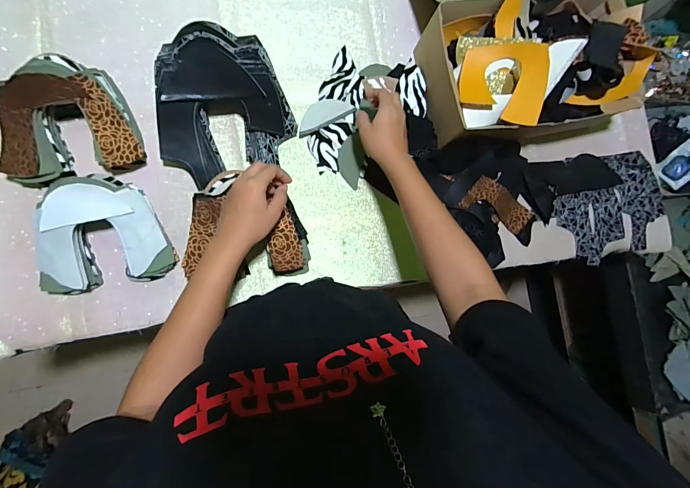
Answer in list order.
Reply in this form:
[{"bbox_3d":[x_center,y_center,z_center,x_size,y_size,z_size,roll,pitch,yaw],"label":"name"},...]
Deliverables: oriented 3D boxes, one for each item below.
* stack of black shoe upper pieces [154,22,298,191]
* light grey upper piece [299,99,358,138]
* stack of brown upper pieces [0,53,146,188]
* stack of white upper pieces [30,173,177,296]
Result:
[{"bbox_3d":[-0.189,-0.212,0.525,0.203,0.093,0.217,-15,88,-9],"label":"stack of black shoe upper pieces"},{"bbox_3d":[-0.038,-0.222,0.592,0.103,0.013,0.043,-28,90,-9],"label":"light grey upper piece"},{"bbox_3d":[-0.405,-0.178,0.493,0.180,0.084,0.160,-15,88,-9],"label":"stack of brown upper pieces"},{"bbox_3d":[-0.348,-0.021,0.494,0.165,0.073,0.162,-11,88,-9],"label":"stack of white upper pieces"}]

